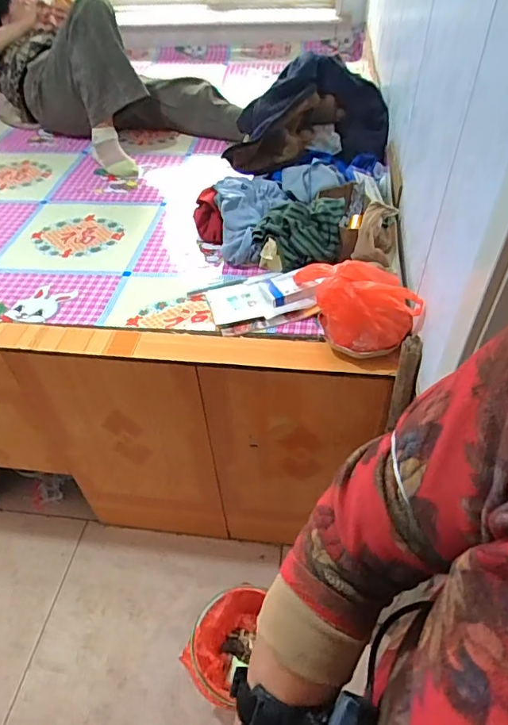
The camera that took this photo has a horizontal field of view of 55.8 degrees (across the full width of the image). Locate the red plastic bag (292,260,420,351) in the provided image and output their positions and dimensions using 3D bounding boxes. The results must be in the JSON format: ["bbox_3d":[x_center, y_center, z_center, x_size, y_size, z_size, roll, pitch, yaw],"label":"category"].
[{"bbox_3d":[0.174,-0.118,0.865,0.231,0.119,0.154,12,48,13],"label":"red plastic bag"}]

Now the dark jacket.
[{"bbox_3d":[0.158,-0.707,1.342,0.424,0.214,0.295,10,48,12],"label":"dark jacket"}]

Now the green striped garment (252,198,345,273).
[{"bbox_3d":[0.095,-0.289,1.047,0.186,0.093,0.165,7,47,9],"label":"green striped garment"}]

